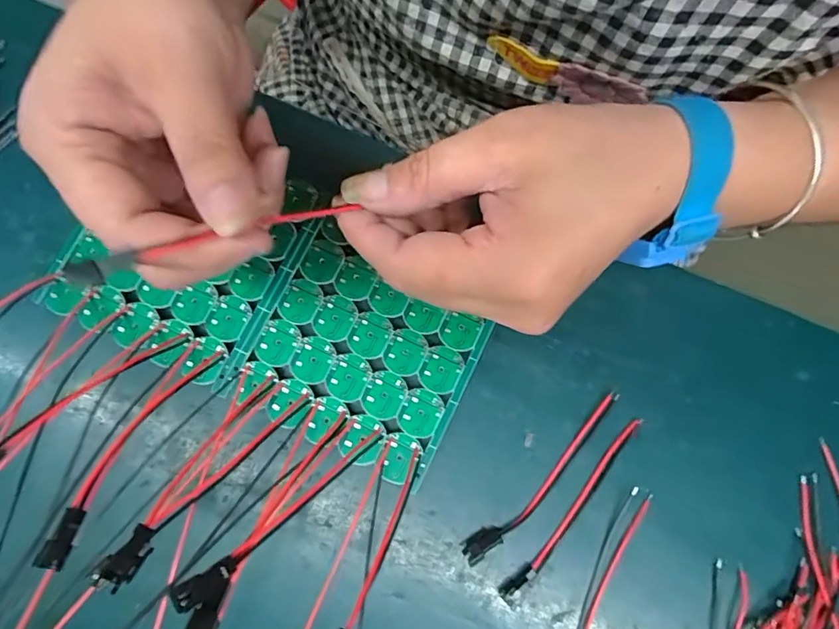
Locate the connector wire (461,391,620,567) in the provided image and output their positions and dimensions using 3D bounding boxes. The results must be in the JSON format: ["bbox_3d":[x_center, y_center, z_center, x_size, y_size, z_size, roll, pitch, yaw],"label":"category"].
[{"bbox_3d":[0.059,0.076,0.227,0.101,0.009,0.013,-43,83,-8],"label":"connector wire"}]

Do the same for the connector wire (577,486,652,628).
[{"bbox_3d":[0.081,0.126,0.217,0.013,0.009,0.102,22,80,3],"label":"connector wire"}]

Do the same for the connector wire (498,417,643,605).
[{"bbox_3d":[0.071,0.088,0.226,0.009,0.007,0.101,40,81,6],"label":"connector wire"}]

